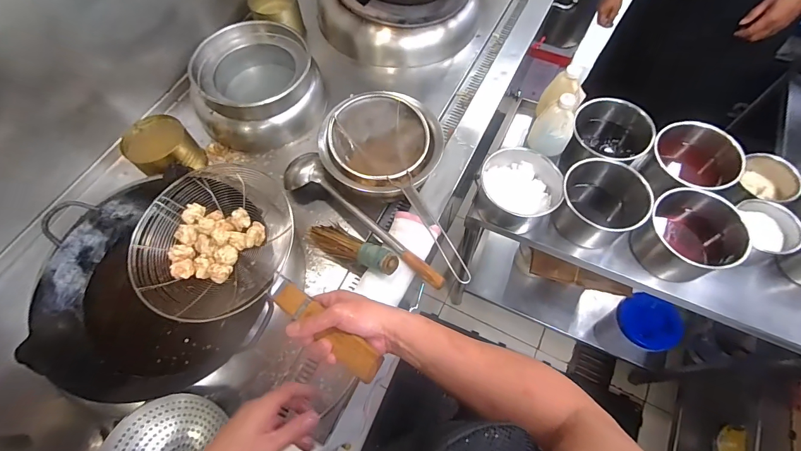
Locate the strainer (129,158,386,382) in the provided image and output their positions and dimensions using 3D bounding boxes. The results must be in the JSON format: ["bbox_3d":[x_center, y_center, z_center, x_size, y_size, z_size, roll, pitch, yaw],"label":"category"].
[{"bbox_3d":[-0.222,0.088,0.553,0.504,0.100,0.211,23,66,30],"label":"strainer"}]

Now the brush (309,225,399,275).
[{"bbox_3d":[-0.115,0.045,0.841,0.271,0.045,0.073,18,63,38],"label":"brush"}]

